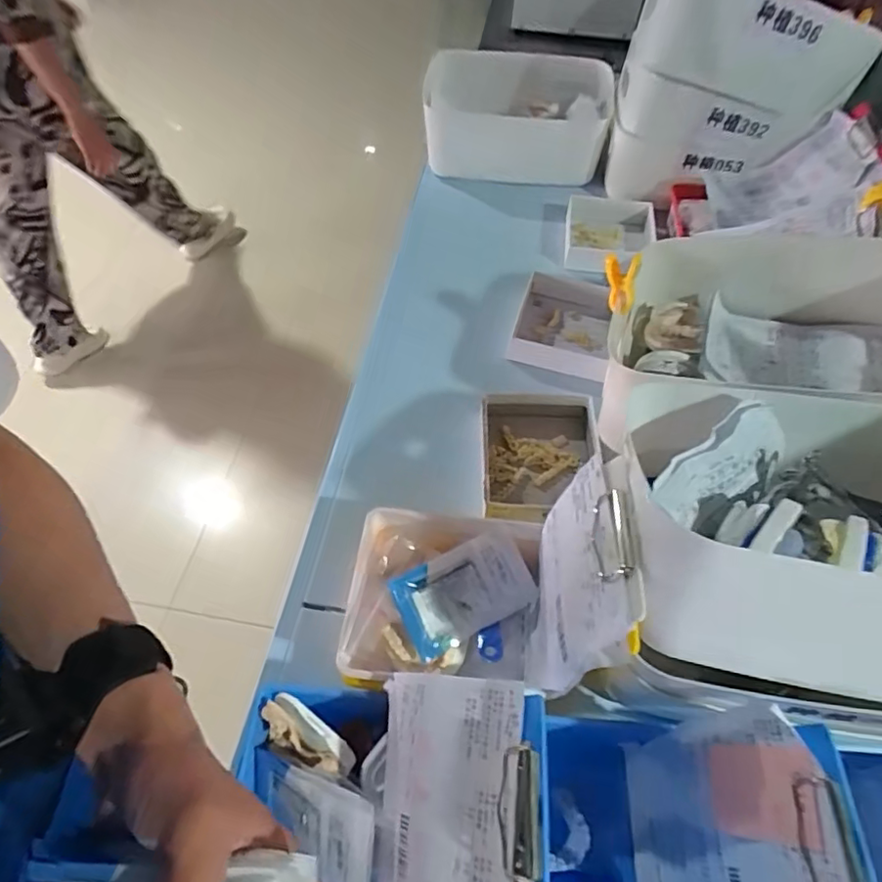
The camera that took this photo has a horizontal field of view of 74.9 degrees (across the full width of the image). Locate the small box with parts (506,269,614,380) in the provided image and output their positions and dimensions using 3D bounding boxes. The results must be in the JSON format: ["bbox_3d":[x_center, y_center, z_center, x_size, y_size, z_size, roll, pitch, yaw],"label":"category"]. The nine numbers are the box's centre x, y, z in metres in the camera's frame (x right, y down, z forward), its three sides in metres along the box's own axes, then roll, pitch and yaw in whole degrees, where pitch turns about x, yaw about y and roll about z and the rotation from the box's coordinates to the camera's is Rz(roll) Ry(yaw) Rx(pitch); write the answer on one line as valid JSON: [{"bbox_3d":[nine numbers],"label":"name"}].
[{"bbox_3d":[0.159,-0.145,0.730,0.125,0.045,0.126,14,57,9],"label":"small box with parts"}]

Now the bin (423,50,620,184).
[{"bbox_3d":[0.100,-0.435,0.779,0.249,0.174,0.091,21,58,13],"label":"bin"}]

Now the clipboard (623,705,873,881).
[{"bbox_3d":[0.192,0.267,0.387,0.028,0.201,0.137,10,56,-9],"label":"clipboard"}]

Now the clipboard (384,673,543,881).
[{"bbox_3d":[0.007,0.228,0.363,0.141,0.022,0.144,-18,53,37],"label":"clipboard"}]

